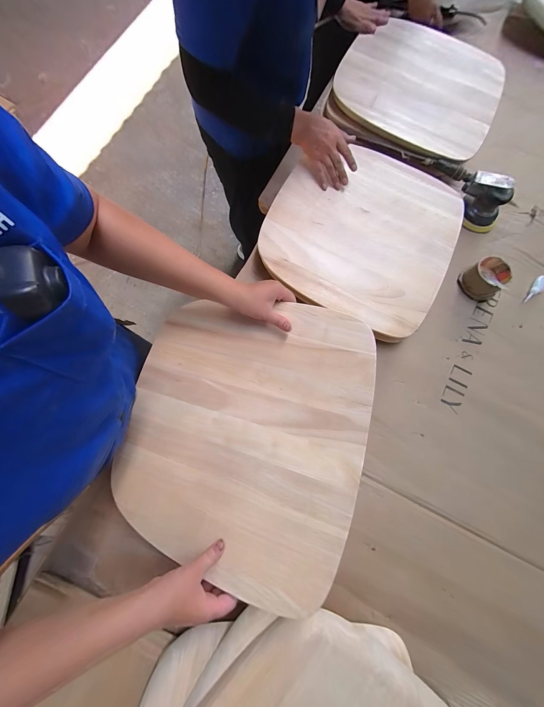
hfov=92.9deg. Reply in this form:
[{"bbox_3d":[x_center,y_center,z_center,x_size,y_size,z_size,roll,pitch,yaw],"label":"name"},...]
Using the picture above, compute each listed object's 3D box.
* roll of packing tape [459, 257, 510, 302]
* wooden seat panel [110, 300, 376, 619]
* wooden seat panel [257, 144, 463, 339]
[{"bbox_3d":[0.505,-0.176,0.611,0.089,0.055,0.082,0,77,-2],"label":"roll of packing tape"},{"bbox_3d":[-0.063,0.118,0.424,0.400,0.012,0.415,8,78,19],"label":"wooden seat panel"},{"bbox_3d":[0.206,-0.283,0.588,0.403,0.021,0.423,26,78,4],"label":"wooden seat panel"}]

